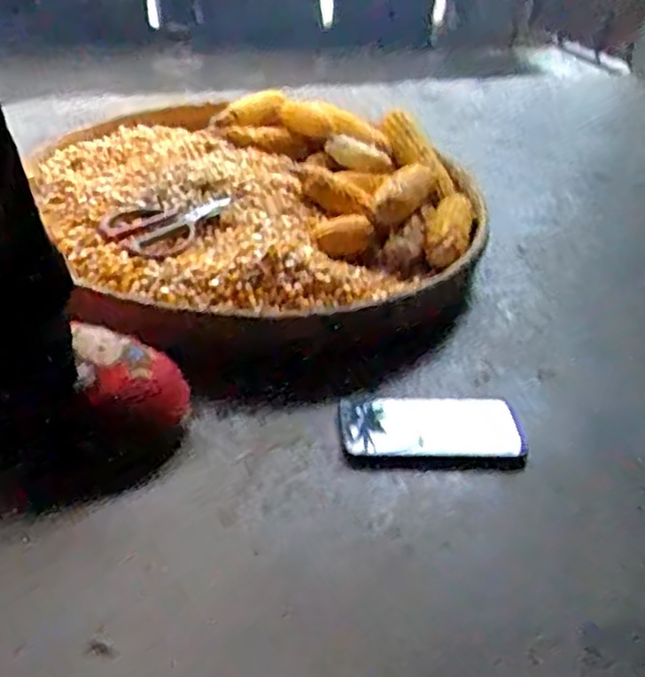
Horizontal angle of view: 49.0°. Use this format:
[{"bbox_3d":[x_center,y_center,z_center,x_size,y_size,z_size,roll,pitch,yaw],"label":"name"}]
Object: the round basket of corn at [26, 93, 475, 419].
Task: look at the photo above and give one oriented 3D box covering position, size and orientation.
[{"bbox_3d":[-0.067,-0.158,0.882,0.497,0.121,0.504,4,36,-3],"label":"round basket of corn"}]

